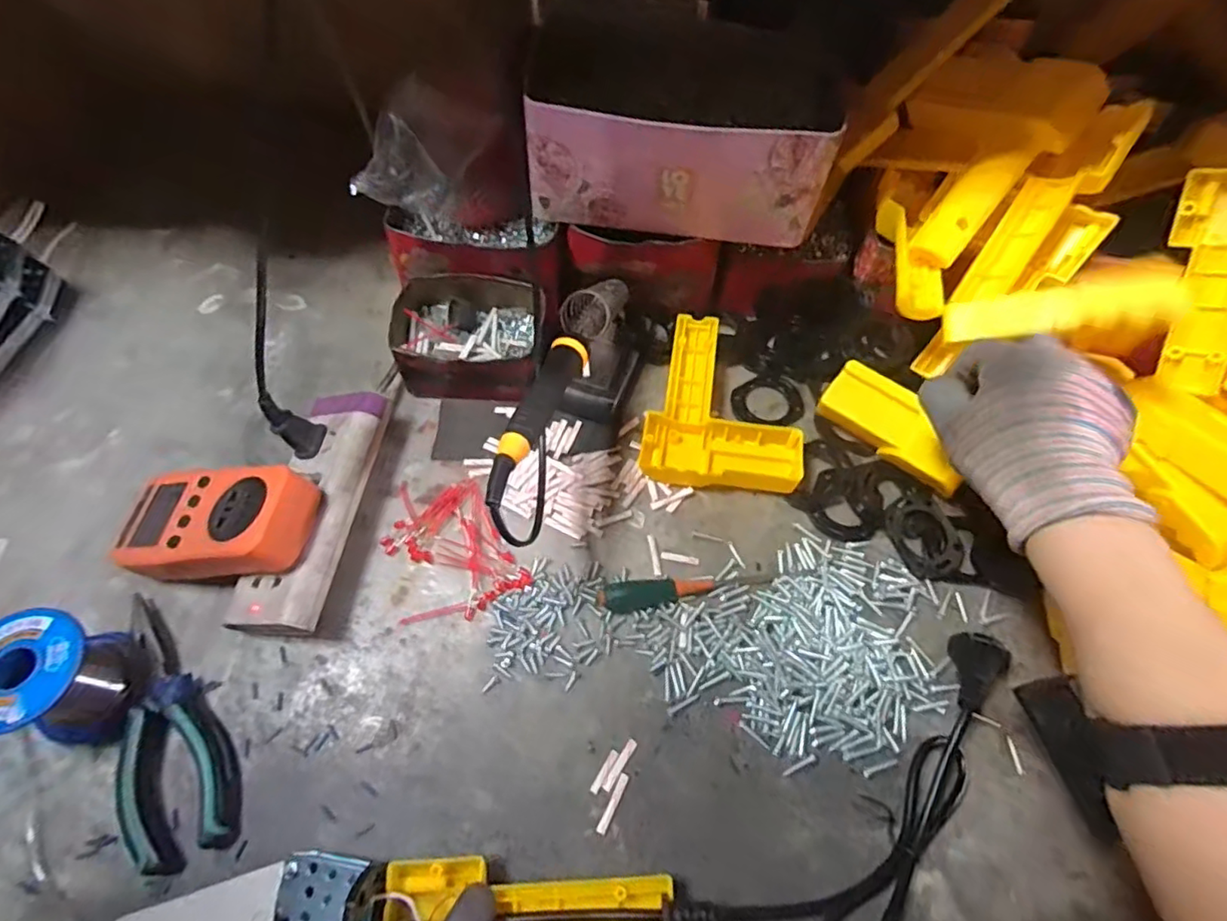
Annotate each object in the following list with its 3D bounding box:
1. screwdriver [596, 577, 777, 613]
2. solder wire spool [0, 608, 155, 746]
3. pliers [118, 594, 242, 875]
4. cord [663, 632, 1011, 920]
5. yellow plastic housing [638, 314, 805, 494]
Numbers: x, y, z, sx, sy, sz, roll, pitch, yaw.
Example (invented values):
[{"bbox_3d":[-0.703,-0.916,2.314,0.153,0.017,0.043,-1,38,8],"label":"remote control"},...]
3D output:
[{"bbox_3d":[0.050,0.084,0.389,0.119,0.019,0.019,-6,61,-5],"label":"screwdriver"},{"bbox_3d":[-0.313,0.125,0.331,0.067,0.065,0.061,1,60,-1],"label":"solder wire spool"},{"bbox_3d":[-0.260,0.151,0.345,0.050,0.020,0.156,-22,64,-14],"label":"pliers"},{"bbox_3d":[0.150,0.200,0.321,0.244,0.031,0.078,-32,66,-18],"label":"cord"},{"bbox_3d":[0.086,-0.043,0.458,0.115,0.028,0.146,8,60,3],"label":"yellow plastic housing"}]

